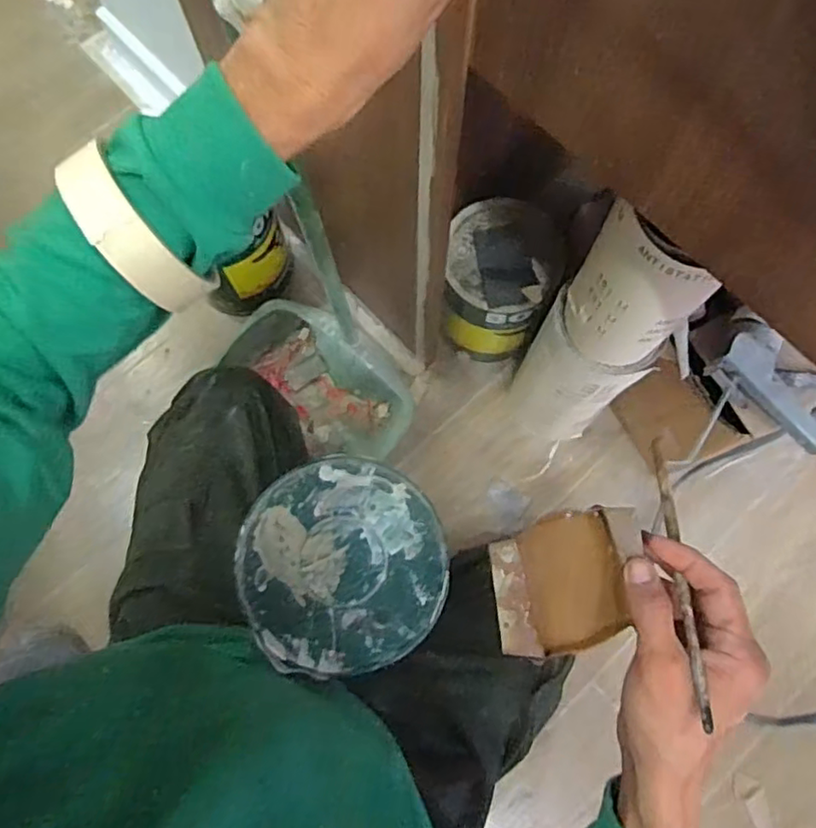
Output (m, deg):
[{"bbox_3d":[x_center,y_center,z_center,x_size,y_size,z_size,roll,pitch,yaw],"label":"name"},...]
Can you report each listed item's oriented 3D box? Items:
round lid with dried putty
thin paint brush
[{"bbox_3d":[-0.053,0.120,0.508,0.164,0.008,0.166,0,75,0],"label":"round lid with dried putty"},{"bbox_3d":[0.166,0.087,0.387,0.009,0.011,0.190,9,48,3],"label":"thin paint brush"}]

